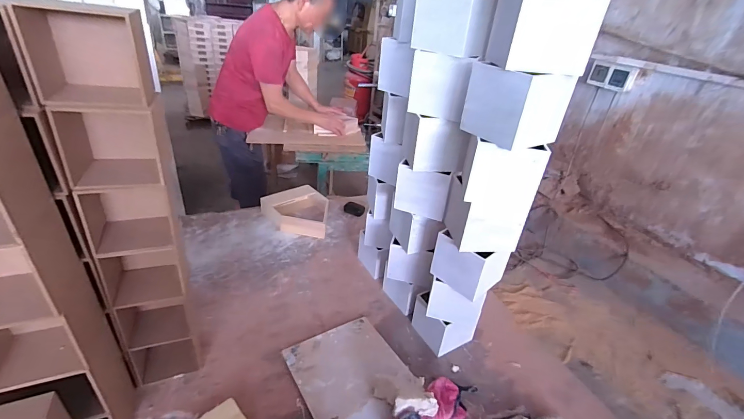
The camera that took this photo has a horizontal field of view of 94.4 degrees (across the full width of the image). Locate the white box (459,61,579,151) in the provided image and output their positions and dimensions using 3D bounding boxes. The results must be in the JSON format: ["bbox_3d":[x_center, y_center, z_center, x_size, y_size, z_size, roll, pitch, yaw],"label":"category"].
[{"bbox_3d":[0.229,-0.166,0.552,0.104,0.105,0.119,-15,34,-33],"label":"white box"}]

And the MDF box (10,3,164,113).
[{"bbox_3d":[-0.366,-0.199,0.456,0.109,0.111,0.115,-7,30,-20],"label":"MDF box"}]

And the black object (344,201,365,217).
[{"bbox_3d":[-0.068,-0.004,1.330,0.077,0.040,0.033,15,30,20],"label":"black object"}]

